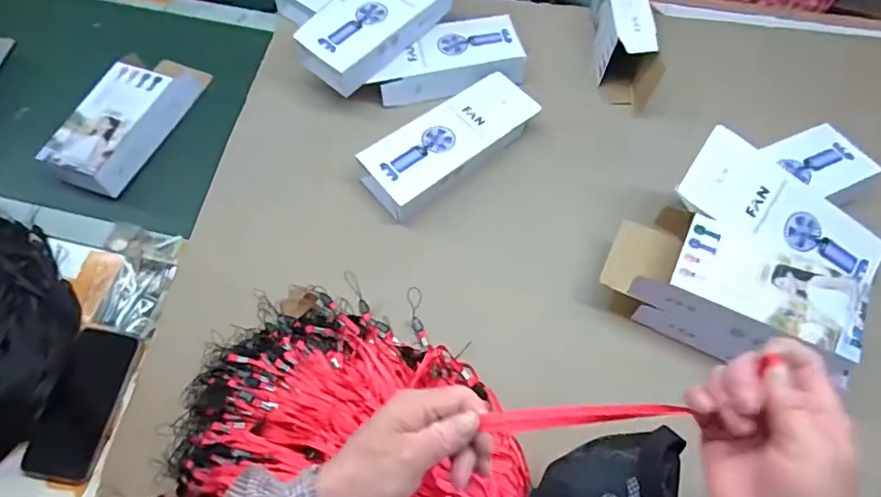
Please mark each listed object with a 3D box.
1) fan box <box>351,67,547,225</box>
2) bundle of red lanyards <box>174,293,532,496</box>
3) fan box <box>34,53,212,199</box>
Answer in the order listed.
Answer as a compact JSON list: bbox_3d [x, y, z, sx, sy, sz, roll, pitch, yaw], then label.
[{"bbox_3d":[0.013,-0.144,0.744,0.252,0.052,0.098,-37,72,-17],"label":"fan box"},{"bbox_3d":[-0.092,0.210,0.563,0.391,0.069,0.281,23,67,8],"label":"bundle of red lanyards"},{"bbox_3d":[-0.460,-0.192,0.780,0.112,0.056,0.236,23,67,8],"label":"fan box"}]

